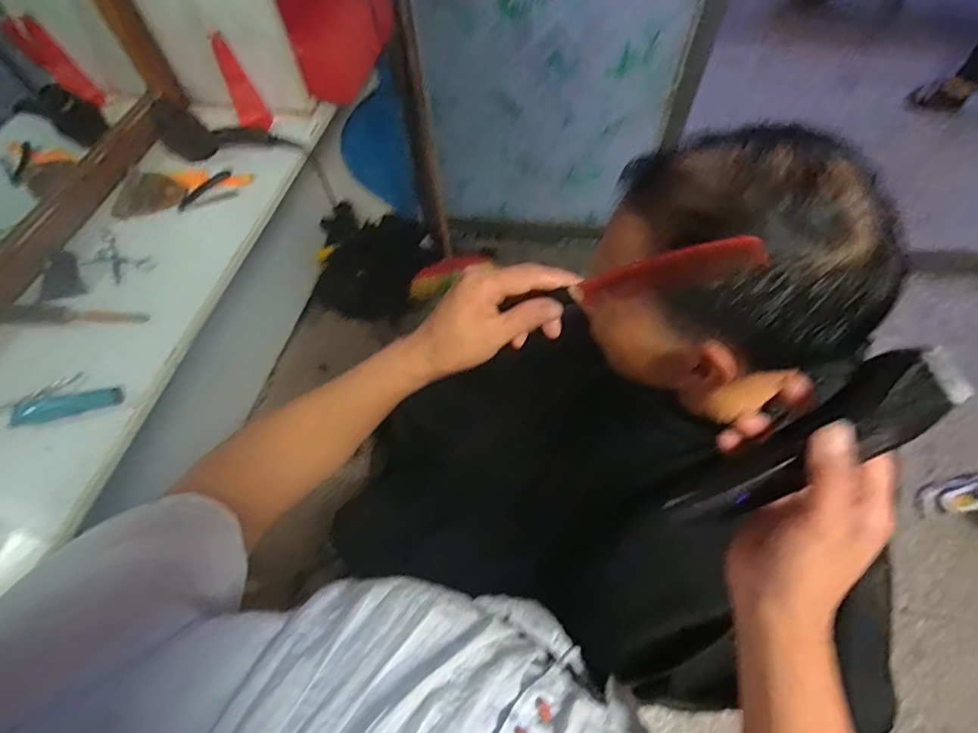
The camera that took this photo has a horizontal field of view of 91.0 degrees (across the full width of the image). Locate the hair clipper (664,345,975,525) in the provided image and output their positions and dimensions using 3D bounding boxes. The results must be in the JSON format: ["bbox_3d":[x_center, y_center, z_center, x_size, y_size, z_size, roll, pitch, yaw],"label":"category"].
[{"bbox_3d":[0.182,0.050,0.281,0.169,0.037,0.040,-41,59,23],"label":"hair clipper"}]

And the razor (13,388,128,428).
[{"bbox_3d":[-0.630,0.062,0.719,0.151,0.026,0.038,-11,60,-2],"label":"razor"}]

